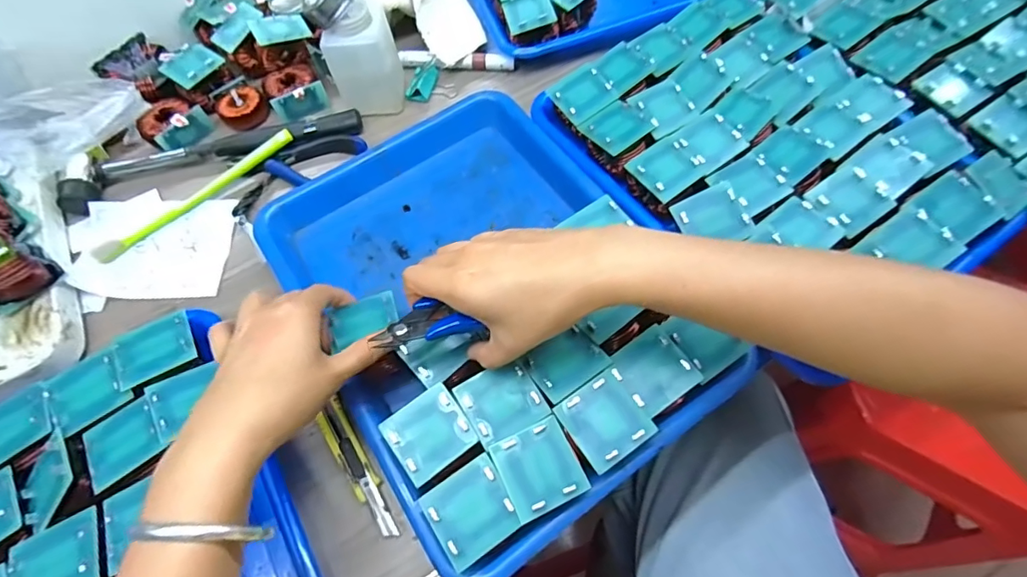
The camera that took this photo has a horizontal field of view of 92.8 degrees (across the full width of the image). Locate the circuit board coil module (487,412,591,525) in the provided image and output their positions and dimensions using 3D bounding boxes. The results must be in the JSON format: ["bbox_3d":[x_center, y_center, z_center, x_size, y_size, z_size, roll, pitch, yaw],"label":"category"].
[{"bbox_3d":[0.015,0.104,0.285,0.044,0.004,0.046,-24,65,-9],"label":"circuit board coil module"}]

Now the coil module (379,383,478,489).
[{"bbox_3d":[-0.051,0.088,0.298,0.046,0.004,0.045,-34,67,-13],"label":"coil module"}]

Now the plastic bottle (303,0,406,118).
[{"bbox_3d":[-0.137,-0.215,0.437,0.060,0.104,0.047,-13,64,-4],"label":"plastic bottle"}]

